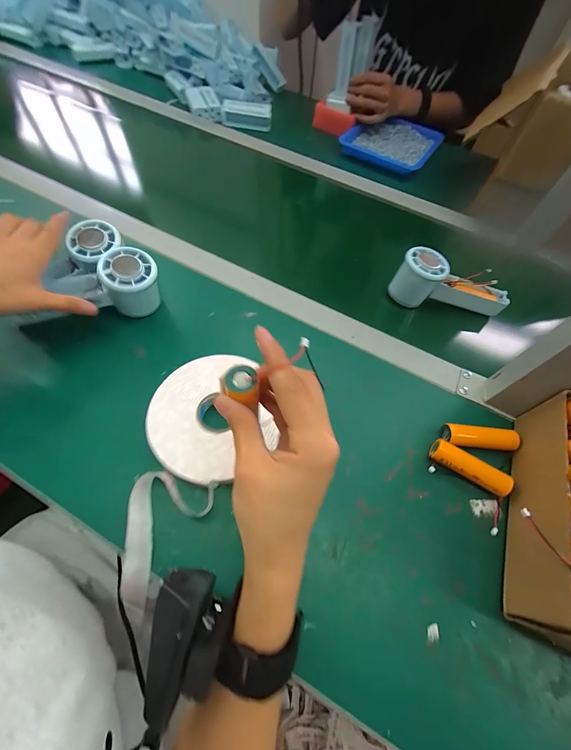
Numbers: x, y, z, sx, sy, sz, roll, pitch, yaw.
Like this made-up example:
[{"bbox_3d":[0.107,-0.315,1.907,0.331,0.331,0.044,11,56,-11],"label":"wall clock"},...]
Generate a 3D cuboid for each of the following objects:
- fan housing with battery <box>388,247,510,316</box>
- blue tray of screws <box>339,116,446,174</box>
[{"bbox_3d":[0.222,-0.116,0.403,0.152,0.060,0.045,15,59,5],"label":"fan housing with battery"},{"bbox_3d":[0.230,-0.501,0.651,0.171,0.026,0.203,30,61,11],"label":"blue tray of screws"}]

